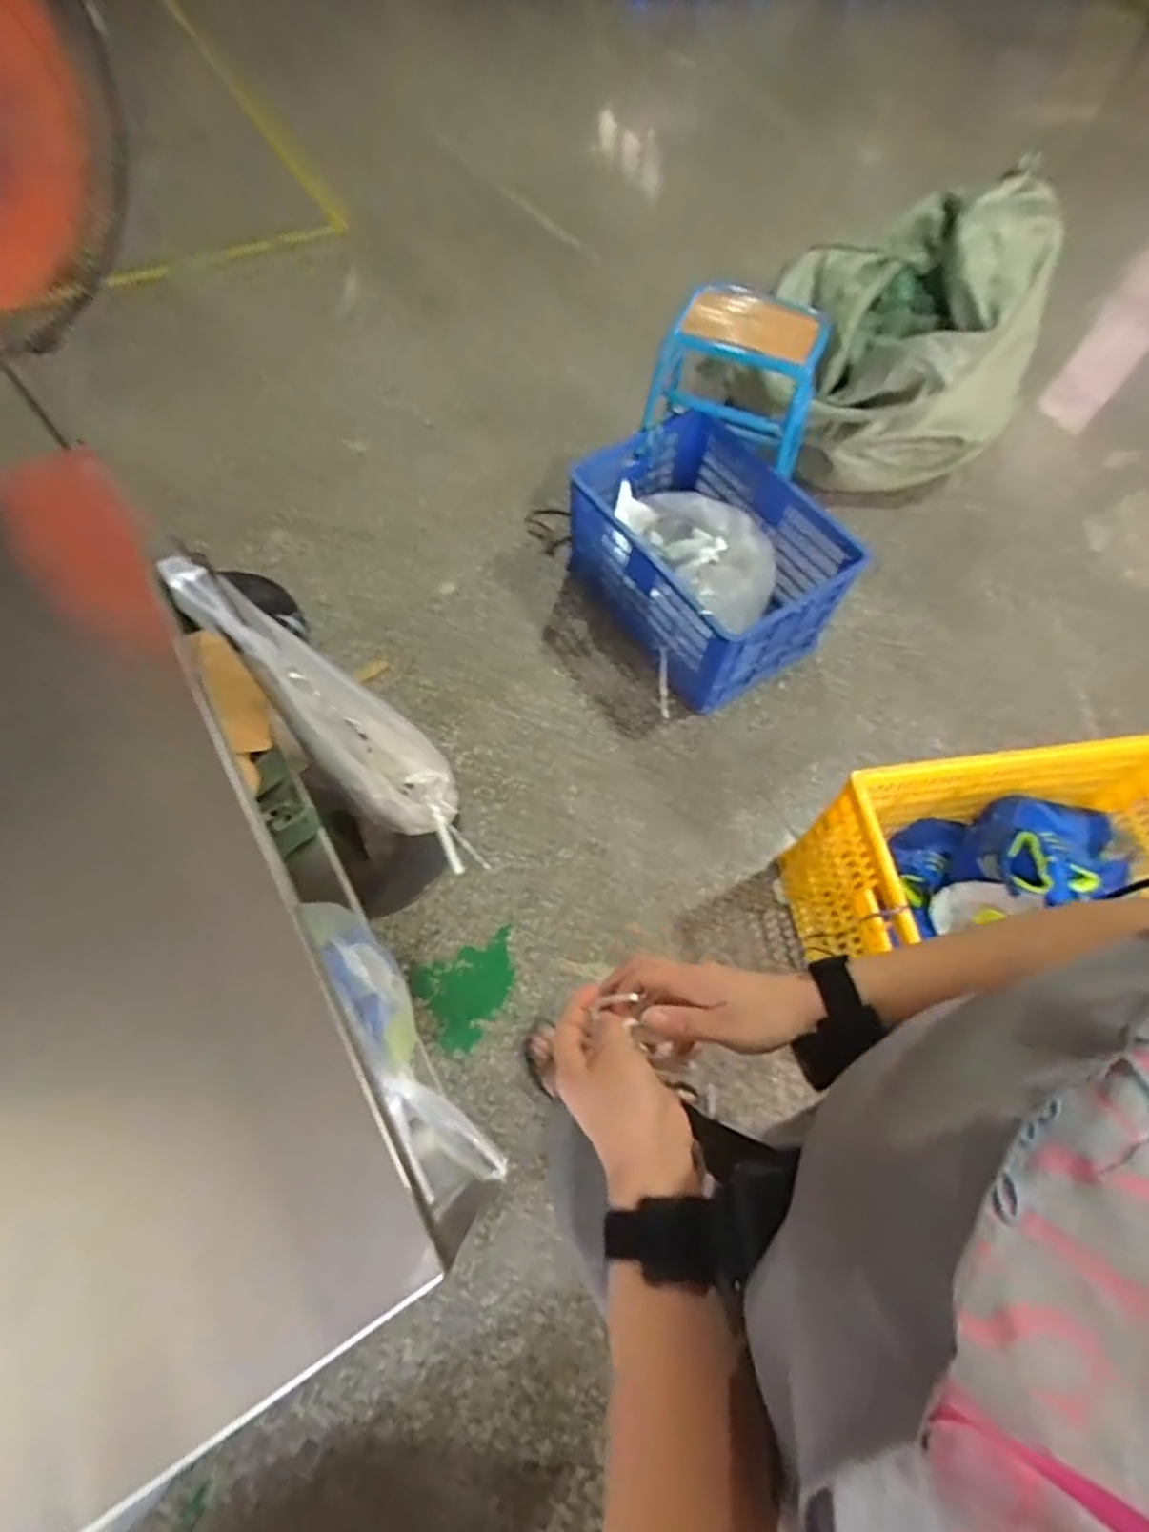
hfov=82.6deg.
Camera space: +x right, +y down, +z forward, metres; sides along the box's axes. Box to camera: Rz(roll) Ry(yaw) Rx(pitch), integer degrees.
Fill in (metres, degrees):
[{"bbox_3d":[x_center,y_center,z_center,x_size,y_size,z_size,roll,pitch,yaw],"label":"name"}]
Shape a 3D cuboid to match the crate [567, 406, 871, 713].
[{"bbox_3d":[0.290,-0.516,1.580,0.457,0.304,0.656,-29,69,-17],"label":"crate"}]

